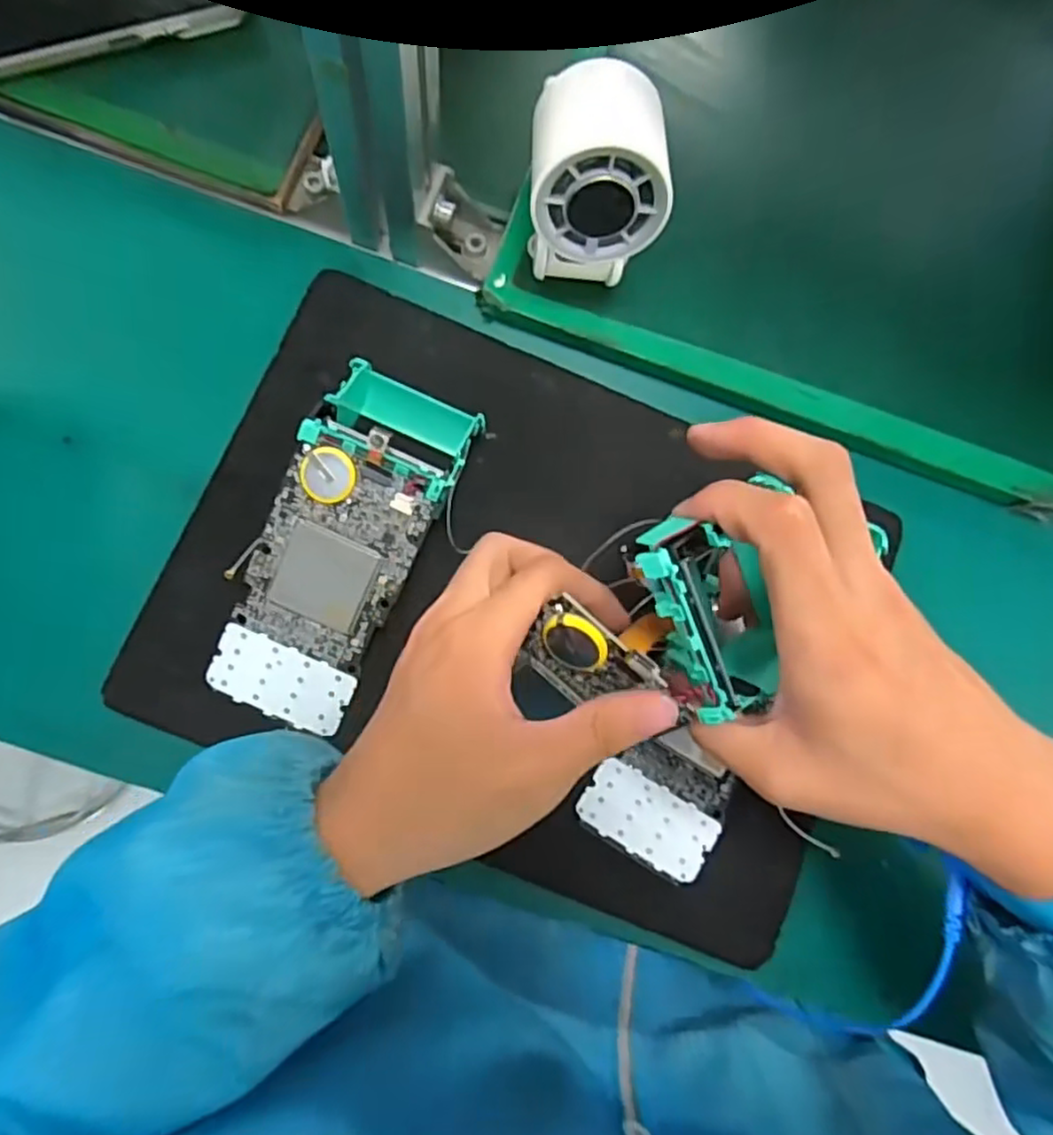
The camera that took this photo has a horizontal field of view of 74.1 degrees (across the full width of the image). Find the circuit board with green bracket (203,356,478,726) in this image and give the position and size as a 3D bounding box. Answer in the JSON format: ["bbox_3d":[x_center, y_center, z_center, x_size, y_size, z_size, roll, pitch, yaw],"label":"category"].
[{"bbox_3d":[-0.085,-0.010,0.328,0.068,0.051,0.168,24,80,-1],"label":"circuit board with green bracket"}]

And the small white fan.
[{"bbox_3d":[0.032,-0.186,0.335,0.061,0.093,0.081,3,81,-4],"label":"small white fan"}]

